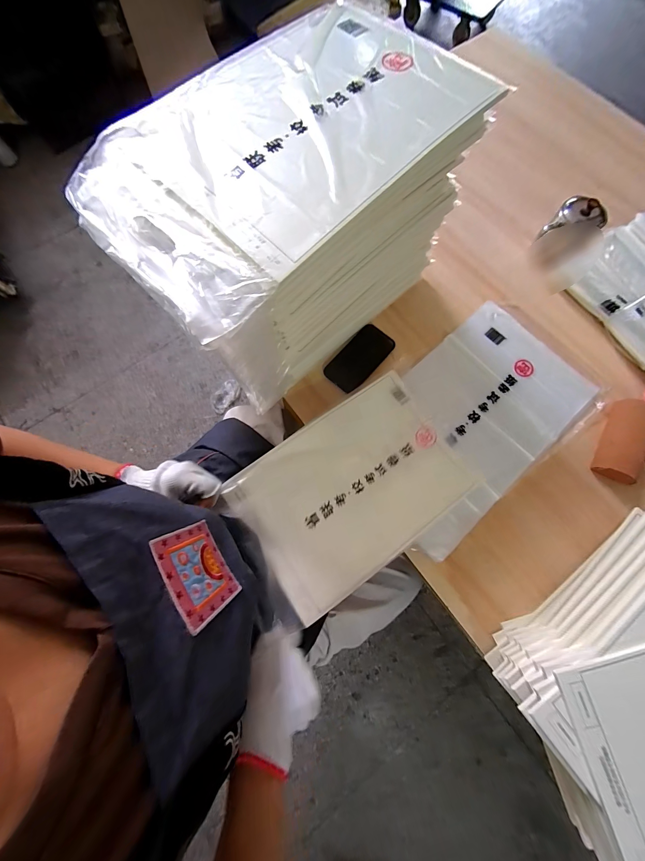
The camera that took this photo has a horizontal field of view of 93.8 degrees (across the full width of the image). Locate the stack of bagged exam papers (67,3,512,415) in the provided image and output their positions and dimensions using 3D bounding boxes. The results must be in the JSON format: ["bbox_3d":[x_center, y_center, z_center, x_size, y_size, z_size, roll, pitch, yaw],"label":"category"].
[{"bbox_3d":[-0.041,-0.300,0.475,0.464,0.294,0.273,-43,79,-10],"label":"stack of bagged exam papers"}]

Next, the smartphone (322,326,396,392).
[{"bbox_3d":[0.077,-0.149,0.619,0.076,0.009,0.147,41,79,10],"label":"smartphone"}]

